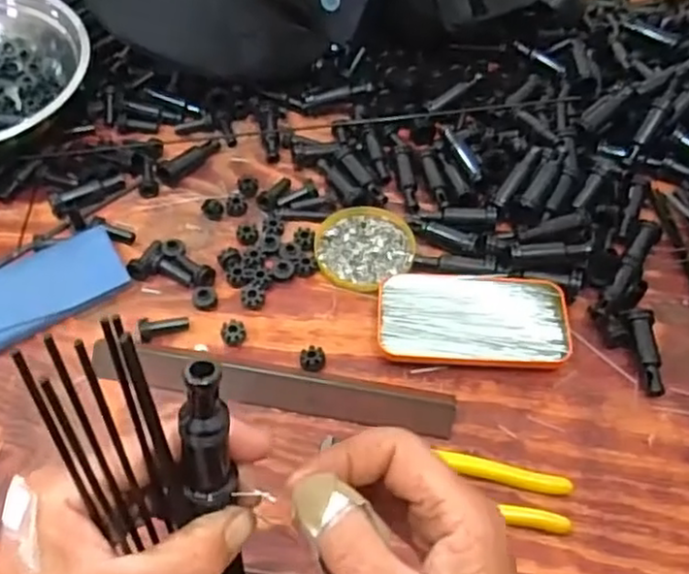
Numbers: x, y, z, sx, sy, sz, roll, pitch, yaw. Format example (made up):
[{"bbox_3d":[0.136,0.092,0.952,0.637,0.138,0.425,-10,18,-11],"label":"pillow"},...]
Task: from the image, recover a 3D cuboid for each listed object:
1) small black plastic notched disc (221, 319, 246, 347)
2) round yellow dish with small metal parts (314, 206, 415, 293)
[{"bbox_3d":[-0.085,0.035,0.517,0.018,0.009,0.018,1,54,-1],"label":"small black plastic notched disc"},{"bbox_3d":[0.018,-0.034,0.571,0.081,0.008,0.087,1,54,-1],"label":"round yellow dish with small metal parts"}]

